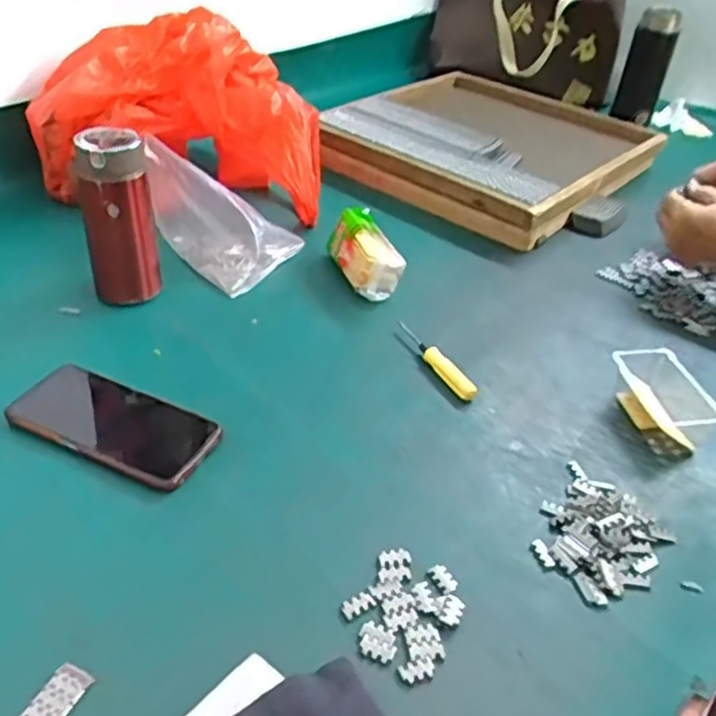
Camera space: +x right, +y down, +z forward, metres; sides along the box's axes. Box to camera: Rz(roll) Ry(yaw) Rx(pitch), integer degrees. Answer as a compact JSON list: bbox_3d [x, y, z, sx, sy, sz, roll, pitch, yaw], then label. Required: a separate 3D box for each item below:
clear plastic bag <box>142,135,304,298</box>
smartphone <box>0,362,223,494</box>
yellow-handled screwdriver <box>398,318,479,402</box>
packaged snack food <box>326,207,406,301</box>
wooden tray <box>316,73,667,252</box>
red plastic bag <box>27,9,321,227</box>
[{"bbox_3d":[-0.140,-0.166,0.793,0.146,0.111,0.127,34,45,31],"label":"clear plastic bag"},{"bbox_3d":[-0.194,0.052,0.570,0.157,0.007,0.074,21,47,11],"label":"smartphone"},{"bbox_3d":[0.071,-0.003,0.671,0.016,0.019,0.127,-16,43,-27],"label":"yellow-handled screwdriver"},{"bbox_3d":[0.007,-0.115,0.786,0.055,0.056,0.109,-14,42,-25],"label":"packaged snack food"},{"bbox_3d":[0.186,-0.315,1.069,0.407,0.081,0.377,31,43,28],"label":"wooden tray"},{"bbox_3d":[-0.214,-0.294,0.876,0.346,0.198,0.174,6,37,-1],"label":"red plastic bag"}]

